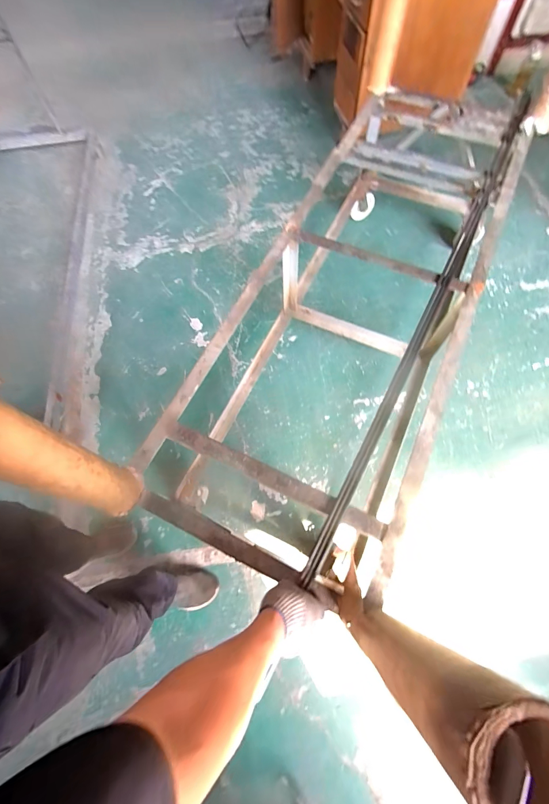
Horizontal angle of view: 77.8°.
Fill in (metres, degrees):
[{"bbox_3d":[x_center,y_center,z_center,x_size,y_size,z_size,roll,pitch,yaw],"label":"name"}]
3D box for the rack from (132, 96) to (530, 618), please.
[{"bbox_3d":[0.311,-0.294,1.238,0.615,0.607,1.738,27,69,11],"label":"rack"}]

